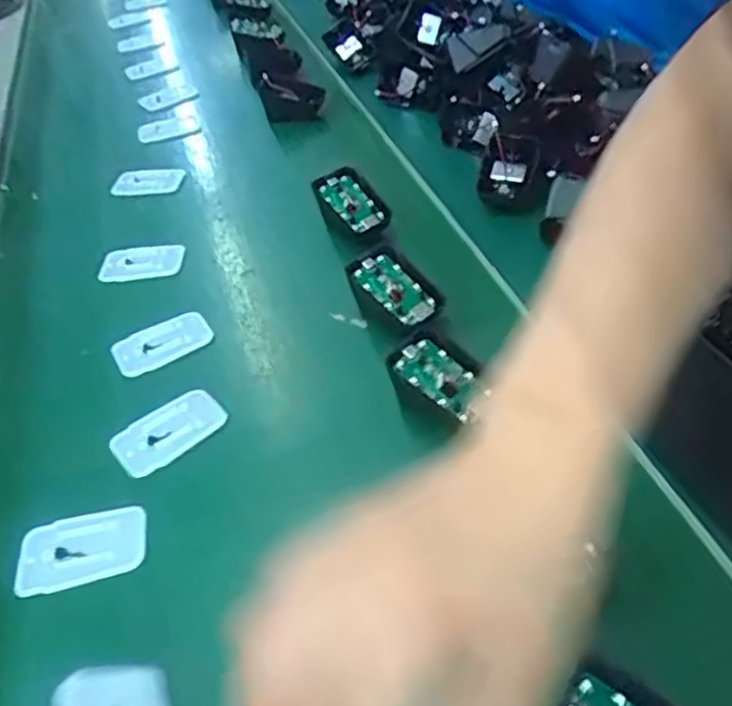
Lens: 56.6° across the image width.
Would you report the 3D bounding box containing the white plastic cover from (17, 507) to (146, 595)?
[{"bbox_3d":[-0.159,0.109,0.380,0.070,0.005,0.043,-14,43,-7],"label":"white plastic cover"}]

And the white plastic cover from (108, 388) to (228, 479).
[{"bbox_3d":[-0.127,0.049,0.437,0.070,0.005,0.044,-33,48,-26],"label":"white plastic cover"}]

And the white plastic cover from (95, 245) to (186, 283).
[{"bbox_3d":[-0.190,-0.077,0.579,0.069,0.011,0.036,-5,42,2],"label":"white plastic cover"}]

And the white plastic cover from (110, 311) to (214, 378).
[{"bbox_3d":[-0.151,-0.009,0.501,0.069,0.006,0.042,-25,45,-19],"label":"white plastic cover"}]

